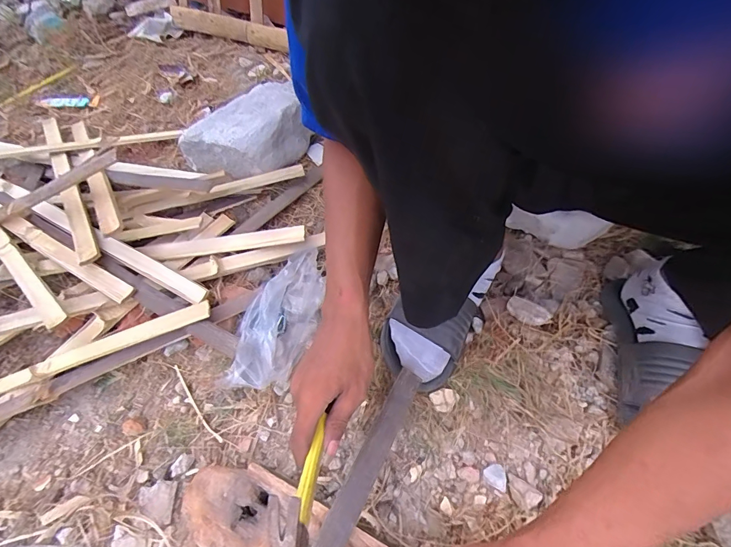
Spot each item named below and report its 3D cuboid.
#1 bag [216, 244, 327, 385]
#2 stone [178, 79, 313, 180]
[{"bbox_3d":[-0.110,0.063,0.515,0.086,0.074,0.185,27,63,20],"label":"bag"},{"bbox_3d":[-0.199,-0.247,0.702,0.128,0.080,0.203,29,64,21],"label":"stone"}]

